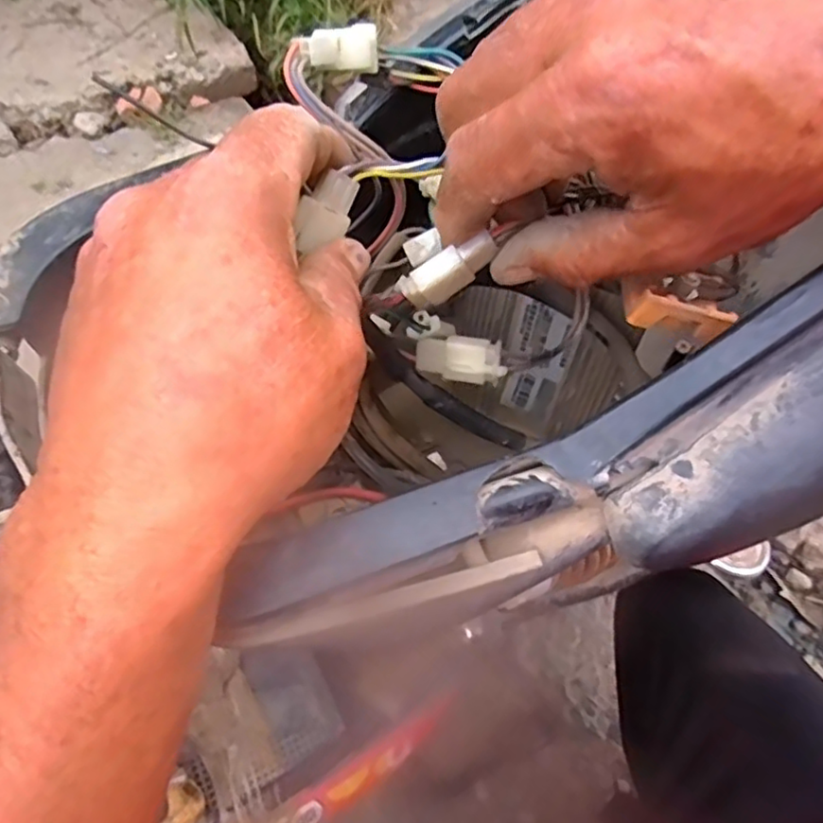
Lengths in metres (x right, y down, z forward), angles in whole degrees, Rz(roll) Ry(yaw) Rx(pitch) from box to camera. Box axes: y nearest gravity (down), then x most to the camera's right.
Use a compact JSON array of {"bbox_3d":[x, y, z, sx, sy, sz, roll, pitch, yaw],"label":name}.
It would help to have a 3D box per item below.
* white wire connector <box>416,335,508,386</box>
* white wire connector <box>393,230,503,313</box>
[{"bbox_3d":[0.020,-0.022,0.265,0.037,0.011,0.015,8,59,18],"label":"white wire connector"},{"bbox_3d":[0.013,-0.048,0.222,0.035,0.009,0.012,-31,64,9],"label":"white wire connector"}]

